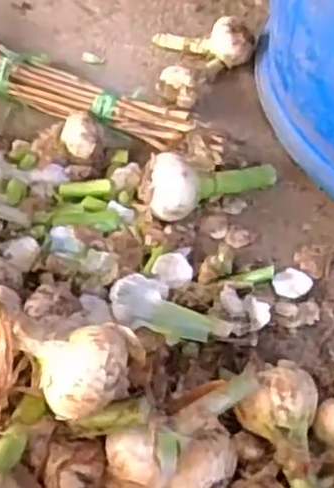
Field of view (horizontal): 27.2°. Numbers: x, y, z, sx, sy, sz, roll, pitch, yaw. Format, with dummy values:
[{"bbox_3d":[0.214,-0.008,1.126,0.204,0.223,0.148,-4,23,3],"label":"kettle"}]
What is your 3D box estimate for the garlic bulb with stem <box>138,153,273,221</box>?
[{"bbox_3d":[0.049,-0.063,0.693,0.146,0.050,0.054,-9,51,-26],"label":"garlic bulb with stem"}]

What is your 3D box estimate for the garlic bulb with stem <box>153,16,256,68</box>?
[{"bbox_3d":[0.039,-0.250,0.842,0.135,0.062,0.053,19,56,15],"label":"garlic bulb with stem"}]

